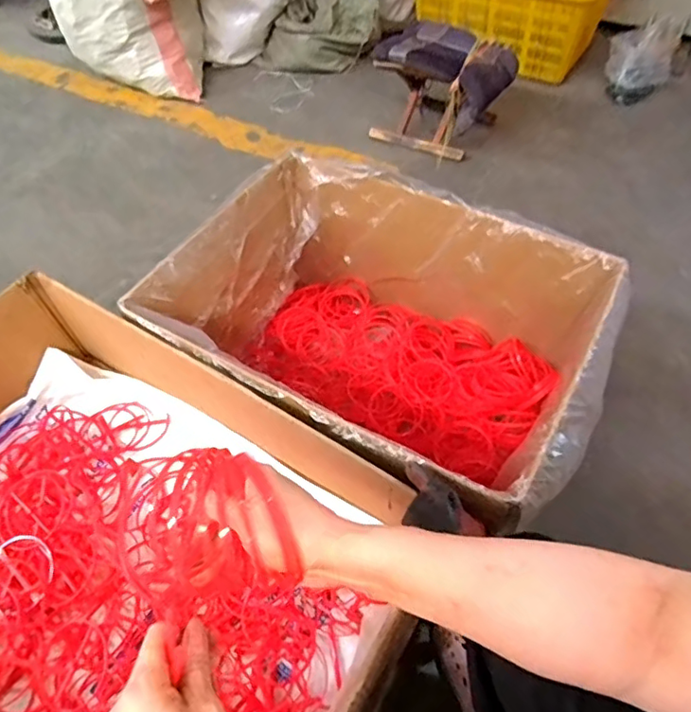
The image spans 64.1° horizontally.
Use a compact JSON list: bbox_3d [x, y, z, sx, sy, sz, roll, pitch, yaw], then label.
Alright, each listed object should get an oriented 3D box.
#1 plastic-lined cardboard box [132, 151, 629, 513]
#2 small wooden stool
[{"bbox_3d":[0.056,-0.012,0.886,0.609,0.292,0.443,23,56,19],"label":"plastic-lined cardboard box"},{"bbox_3d":[0.283,-0.753,1.561,0.334,0.259,0.304,22,55,16],"label":"small wooden stool"}]

